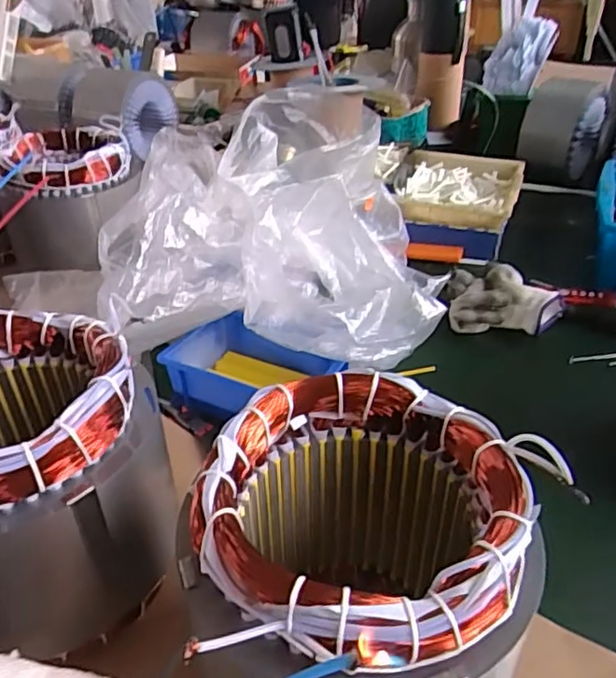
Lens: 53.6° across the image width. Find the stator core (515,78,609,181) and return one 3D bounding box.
[{"bbox_3d":[0.369,-0.307,0.888,0.097,0.122,0.122,16,39,24],"label":"stator core"}]

